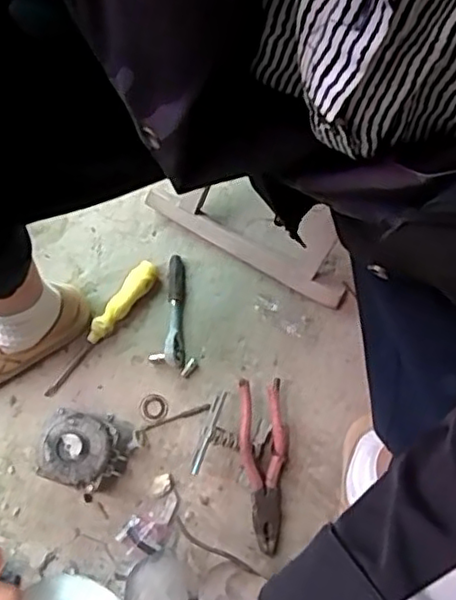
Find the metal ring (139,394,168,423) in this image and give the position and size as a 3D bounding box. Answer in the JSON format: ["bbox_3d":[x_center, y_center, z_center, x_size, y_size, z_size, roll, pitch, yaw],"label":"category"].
[{"bbox_3d":[-0.092,0.134,0.801,0.035,0.004,0.035,0,72,1],"label":"metal ring"}]

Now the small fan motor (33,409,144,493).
[{"bbox_3d":[-0.163,0.176,0.750,0.096,0.070,0.091,18,73,7],"label":"small fan motor"}]

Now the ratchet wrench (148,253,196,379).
[{"bbox_3d":[-0.071,0.019,0.828,0.054,0.023,0.155,-1,72,0],"label":"ratchet wrench"}]

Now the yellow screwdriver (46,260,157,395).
[{"bbox_3d":[-0.164,0.033,0.822,0.030,0.024,0.207,38,76,12],"label":"yellow screwdriver"}]

